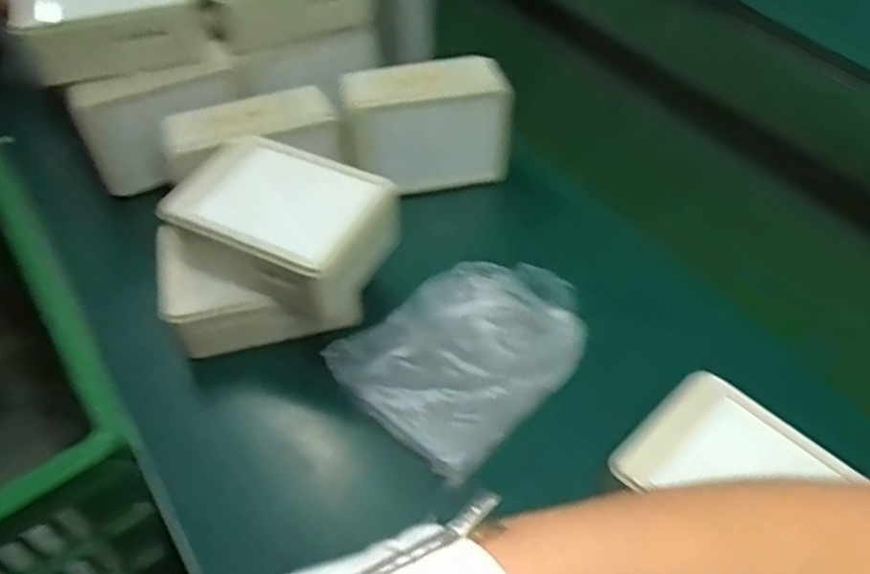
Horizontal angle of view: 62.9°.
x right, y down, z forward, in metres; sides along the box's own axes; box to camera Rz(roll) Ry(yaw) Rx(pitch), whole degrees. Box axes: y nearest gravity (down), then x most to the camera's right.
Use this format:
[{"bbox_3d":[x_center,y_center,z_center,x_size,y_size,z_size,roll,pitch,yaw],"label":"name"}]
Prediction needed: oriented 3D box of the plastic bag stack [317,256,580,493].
[{"bbox_3d":[0.029,0.050,0.545,0.183,0.030,0.136,-33,55,-26],"label":"plastic bag stack"}]

